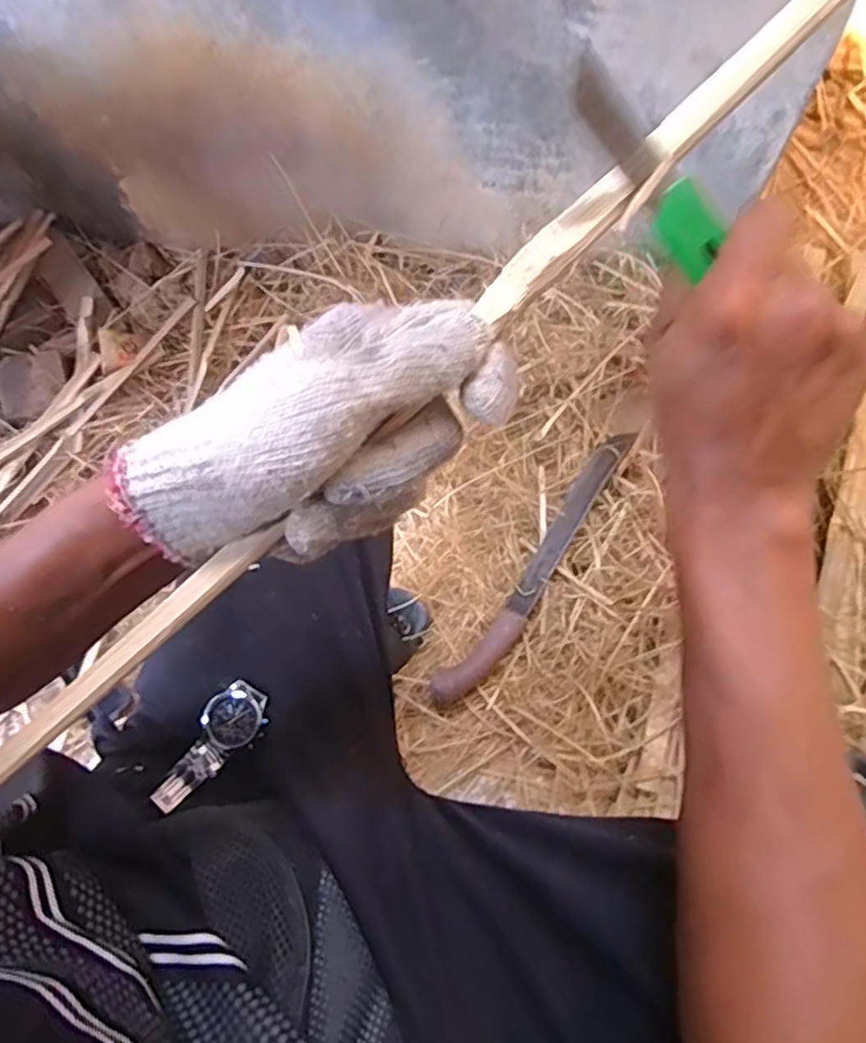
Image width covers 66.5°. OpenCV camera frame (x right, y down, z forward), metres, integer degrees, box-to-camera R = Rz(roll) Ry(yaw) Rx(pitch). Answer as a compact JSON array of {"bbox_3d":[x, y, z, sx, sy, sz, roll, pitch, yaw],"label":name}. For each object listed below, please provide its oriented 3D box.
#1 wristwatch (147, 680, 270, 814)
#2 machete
[{"bbox_3d":[-0.147,0.150,0.436,0.040,0.021,0.088,29,52,12],"label":"wristwatch"},{"bbox_3d":[0.129,0.052,0.805,0.049,0.054,0.394,33,71,13],"label":"machete"}]

